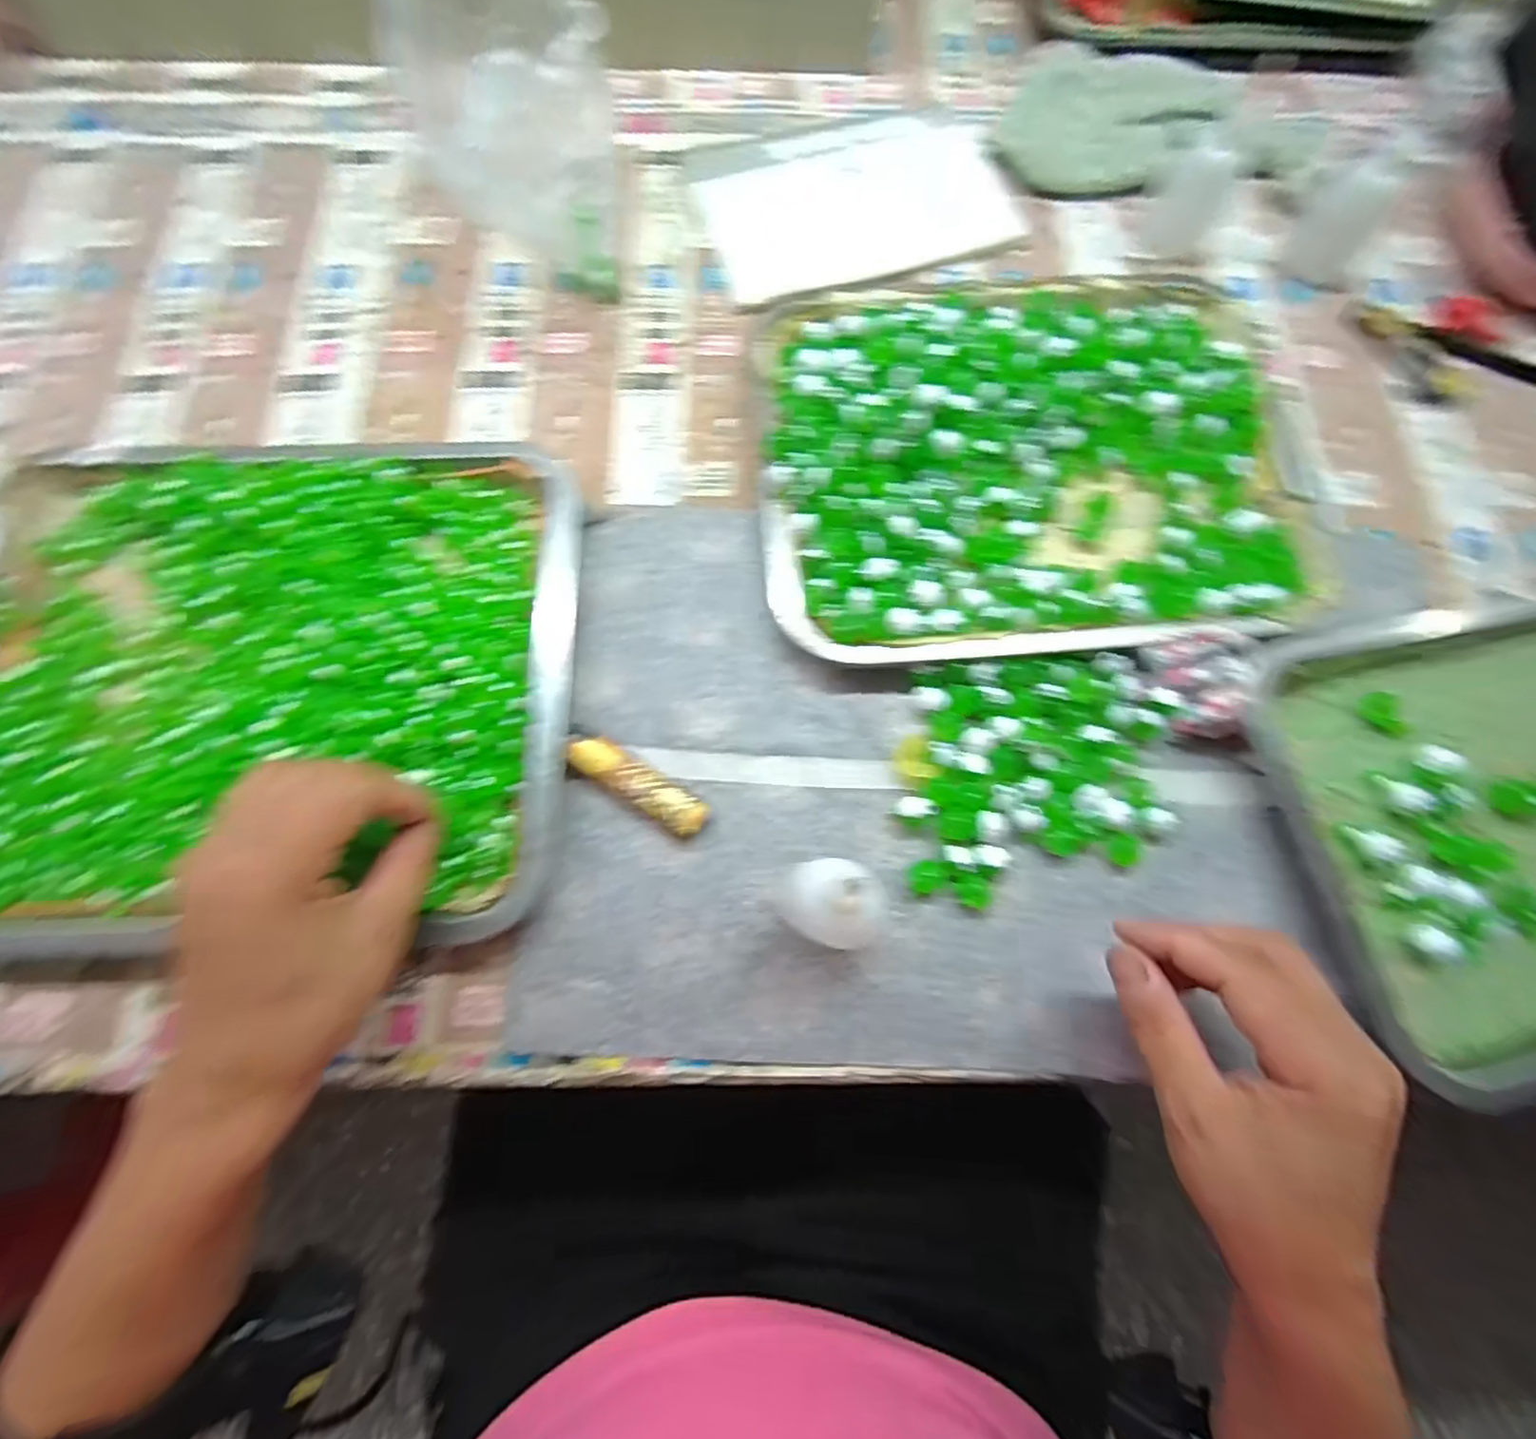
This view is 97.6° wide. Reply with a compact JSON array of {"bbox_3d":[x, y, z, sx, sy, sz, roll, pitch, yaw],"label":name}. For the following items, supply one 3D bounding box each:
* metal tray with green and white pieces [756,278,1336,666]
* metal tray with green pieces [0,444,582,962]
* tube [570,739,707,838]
[{"bbox_3d":[0.149,-0.149,0.375,0.302,0.033,0.237,-3,75,0],"label":"metal tray with green and white pieces"},{"bbox_3d":[-0.257,-0.022,0.339,0.313,0.031,0.258,-2,75,0],"label":"metal tray with green pieces"},{"bbox_3d":[-0.062,0.032,0.325,0.070,0.018,0.019,32,78,9],"label":"tube"}]

